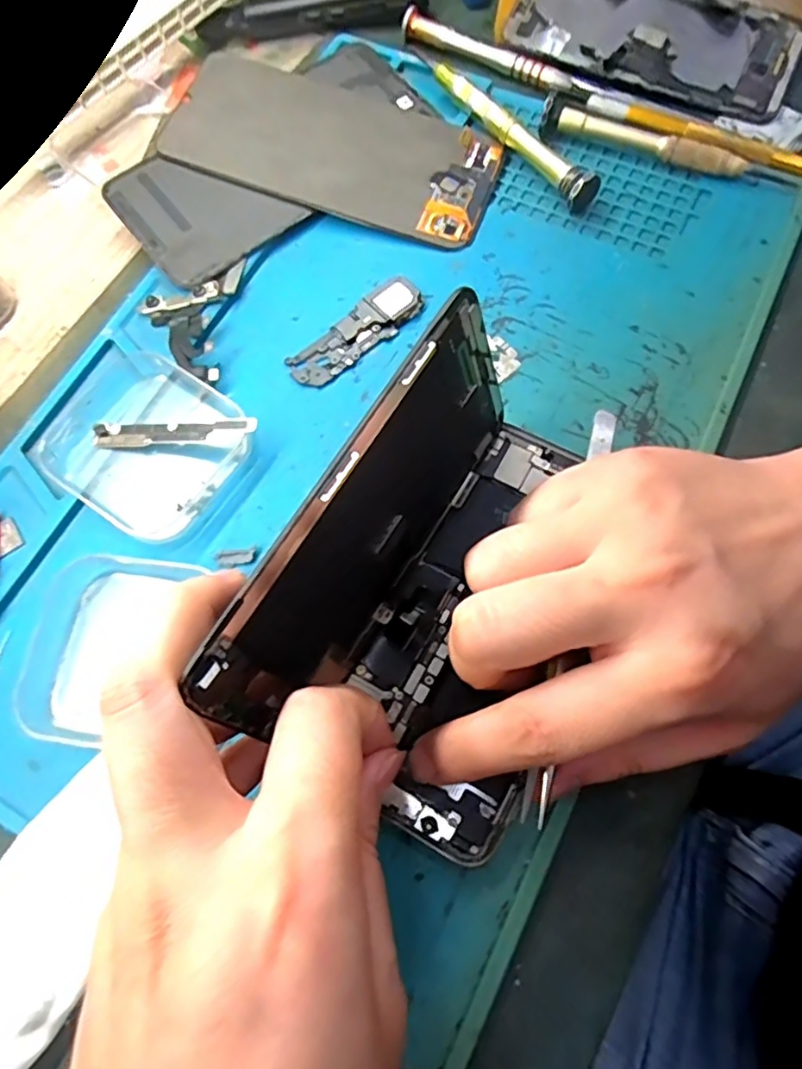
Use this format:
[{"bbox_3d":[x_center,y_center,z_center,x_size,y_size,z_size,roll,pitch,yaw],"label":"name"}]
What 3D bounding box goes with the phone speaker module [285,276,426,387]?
[{"bbox_3d":[-0.018,-0.086,0.251,0.064,0.005,0.021,-40,74,-11],"label":"phone speaker module"}]

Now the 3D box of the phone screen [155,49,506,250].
[{"bbox_3d":[-0.031,-0.181,0.275,0.150,0.005,0.070,19,77,2],"label":"phone screen"}]

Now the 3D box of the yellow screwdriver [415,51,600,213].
[{"bbox_3d":[0.046,-0.190,0.276,0.013,0.017,0.118,-37,74,-10],"label":"yellow screwdriver"}]

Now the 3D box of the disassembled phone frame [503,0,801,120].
[{"bbox_3d":[0.126,-0.252,0.298,0.137,0.009,0.072,24,73,10],"label":"disassembled phone frame"}]

